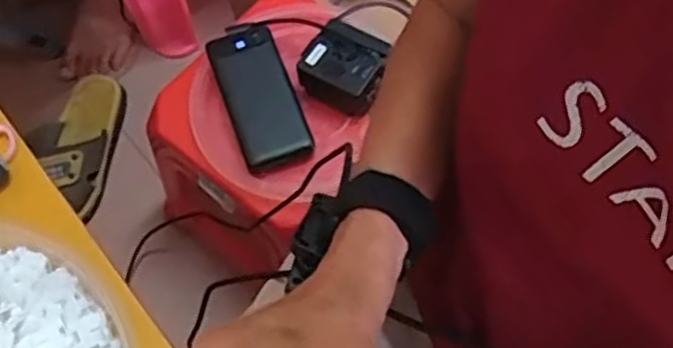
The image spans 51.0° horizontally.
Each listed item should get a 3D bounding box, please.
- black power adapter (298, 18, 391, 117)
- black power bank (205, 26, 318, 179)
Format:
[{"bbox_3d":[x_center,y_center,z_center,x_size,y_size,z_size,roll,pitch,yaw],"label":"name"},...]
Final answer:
[{"bbox_3d":[0.008,-0.116,0.758,0.092,0.065,0.073,30,68,14],"label":"black power adapter"},{"bbox_3d":[-0.082,-0.083,0.744,0.073,0.033,0.159,-19,66,-8],"label":"black power bank"}]

